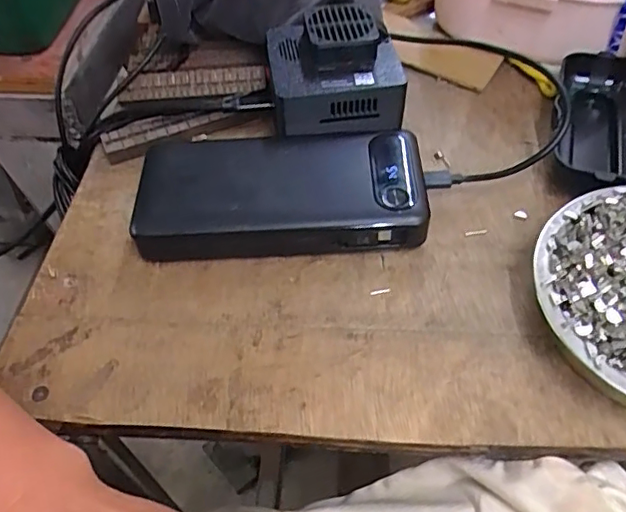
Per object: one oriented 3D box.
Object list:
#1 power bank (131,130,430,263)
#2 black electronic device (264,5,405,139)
[{"bbox_3d":[-0.017,-0.035,0.315,0.152,0.027,0.069,-3,53,1],"label":"power bank"},{"bbox_3d":[0.012,-0.112,0.336,0.074,0.034,0.076,-7,53,-2],"label":"black electronic device"}]

